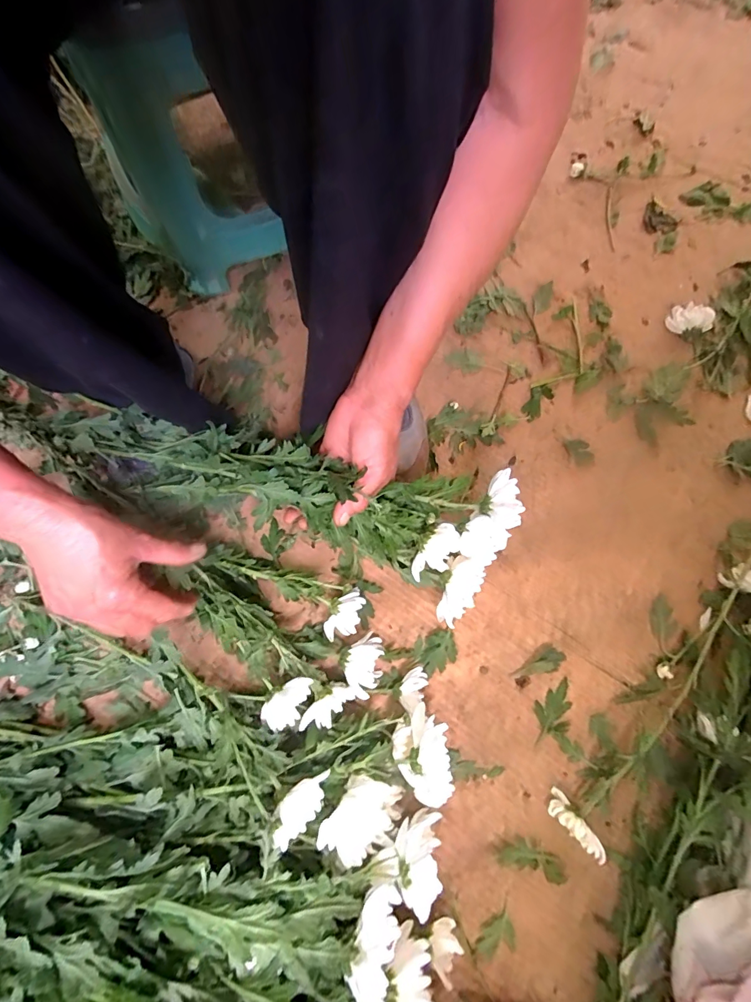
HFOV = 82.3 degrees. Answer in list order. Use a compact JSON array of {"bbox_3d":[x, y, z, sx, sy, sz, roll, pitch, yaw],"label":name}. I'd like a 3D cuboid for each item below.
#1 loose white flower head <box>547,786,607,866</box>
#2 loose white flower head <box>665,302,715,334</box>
[{"bbox_3d":[0.177,0.283,0.374,0.051,0.036,0.021,42,78,13],"label":"loose white flower head"},{"bbox_3d":[0.385,-0.221,0.523,0.054,0.021,0.033,-3,73,0],"label":"loose white flower head"}]

